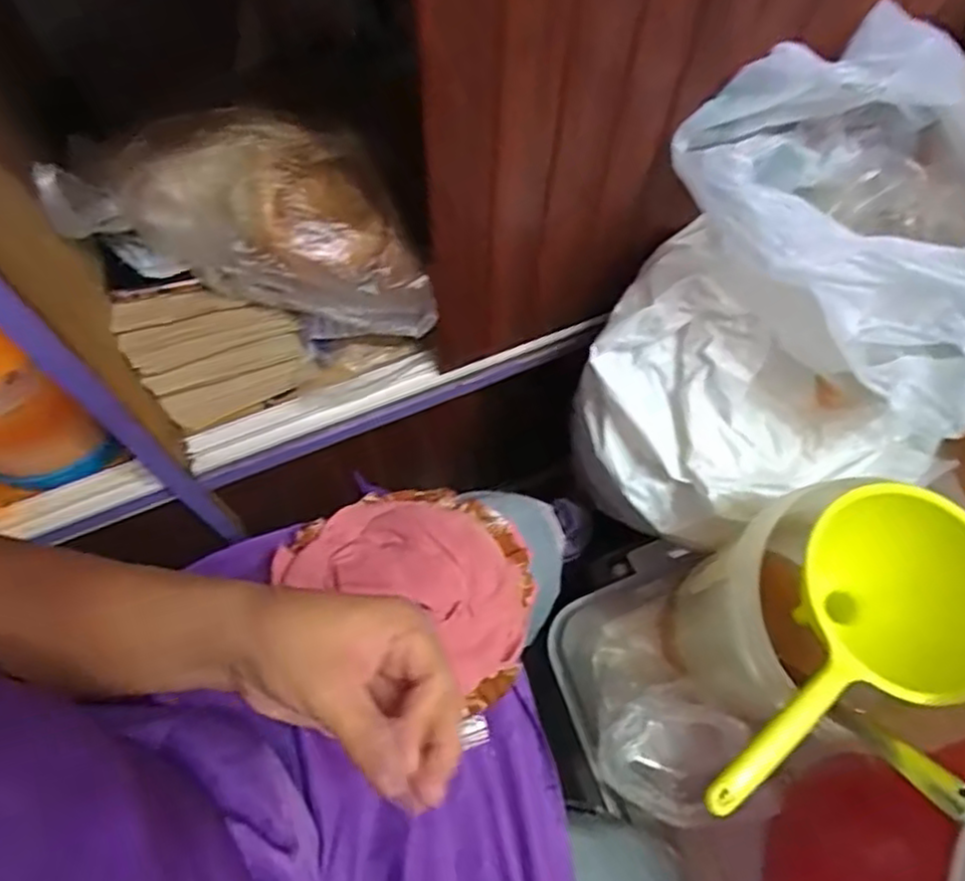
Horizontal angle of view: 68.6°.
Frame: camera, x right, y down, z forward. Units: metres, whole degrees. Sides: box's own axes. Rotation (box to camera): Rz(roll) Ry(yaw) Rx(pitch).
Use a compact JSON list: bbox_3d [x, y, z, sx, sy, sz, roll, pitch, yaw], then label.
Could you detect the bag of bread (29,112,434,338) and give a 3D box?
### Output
[{"bbox_3d":[-0.161,-0.156,0.505,0.256,0.095,0.118,5,66,0],"label":"bag of bread"}]

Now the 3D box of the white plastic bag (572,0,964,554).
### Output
[{"bbox_3d":[0.220,-0.090,0.498,0.258,0.253,0.229,-16,68,-9],"label":"white plastic bag"}]

